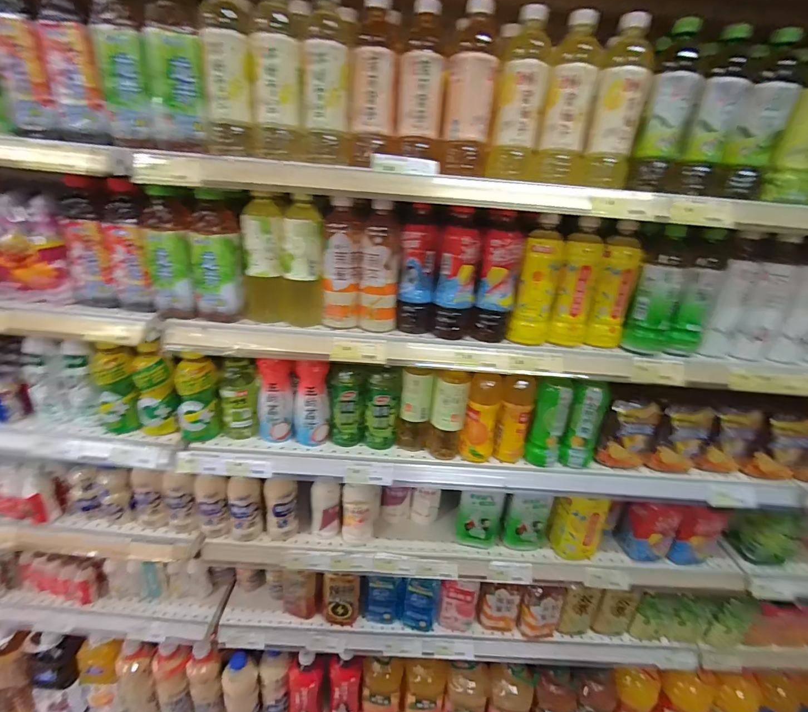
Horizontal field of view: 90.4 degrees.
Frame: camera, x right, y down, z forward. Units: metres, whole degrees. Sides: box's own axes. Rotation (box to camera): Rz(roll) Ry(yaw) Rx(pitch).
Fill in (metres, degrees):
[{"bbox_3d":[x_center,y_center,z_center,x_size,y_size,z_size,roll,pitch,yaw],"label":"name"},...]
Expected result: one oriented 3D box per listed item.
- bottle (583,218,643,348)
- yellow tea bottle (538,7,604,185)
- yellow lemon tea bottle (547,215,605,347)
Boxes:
[{"bbox_3d":[0.355,-0.114,0.673,0.060,0.192,0.061,17,28,26],"label":"bottle"},{"bbox_3d":[0.232,-0.354,0.559,0.064,0.201,0.062,12,26,17],"label":"yellow tea bottle"},{"bbox_3d":[0.288,-0.116,0.666,0.062,0.196,0.053,15,27,21],"label":"yellow lemon tea bottle"}]

